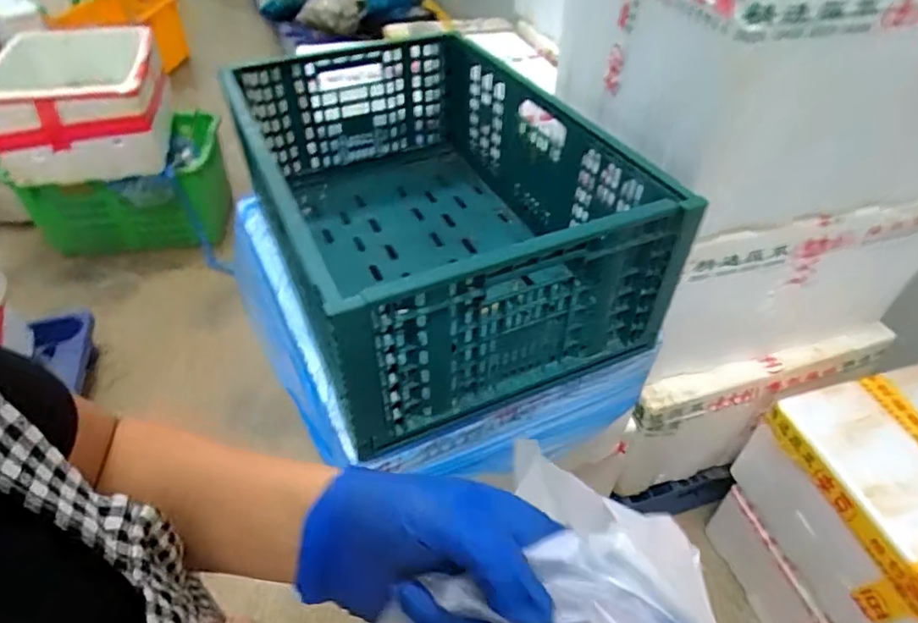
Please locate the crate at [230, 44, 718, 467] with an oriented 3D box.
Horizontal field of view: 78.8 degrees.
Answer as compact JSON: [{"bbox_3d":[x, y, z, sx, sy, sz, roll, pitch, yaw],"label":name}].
[{"bbox_3d":[-0.057,-0.163,0.784,0.392,0.245,0.620,-19,48,-18],"label":"crate"}]

